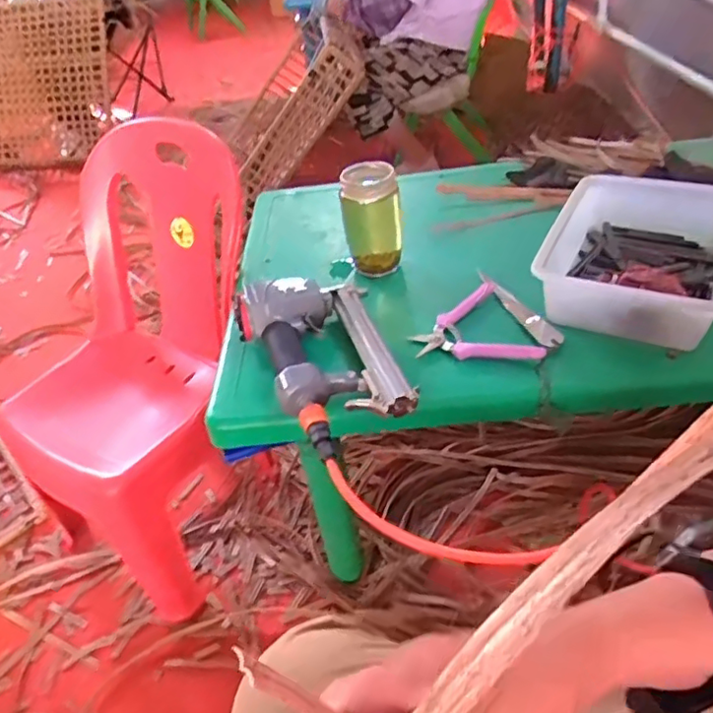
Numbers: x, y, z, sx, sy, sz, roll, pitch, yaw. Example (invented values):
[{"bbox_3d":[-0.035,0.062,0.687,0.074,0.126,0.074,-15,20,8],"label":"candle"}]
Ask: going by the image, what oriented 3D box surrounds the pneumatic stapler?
[{"bbox_3d":[-0.033,-0.009,0.702,0.158,0.051,0.272,-19,41,-14],"label":"pneumatic stapler"}]

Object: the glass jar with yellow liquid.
[{"bbox_3d":[0.022,-0.189,0.850,0.080,0.135,0.064,-4,40,4],"label":"glass jar with yellow liquid"}]

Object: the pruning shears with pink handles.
[{"bbox_3d":[0.154,-0.046,0.761,0.149,0.022,0.135,3,41,13],"label":"pruning shears with pink handles"}]

